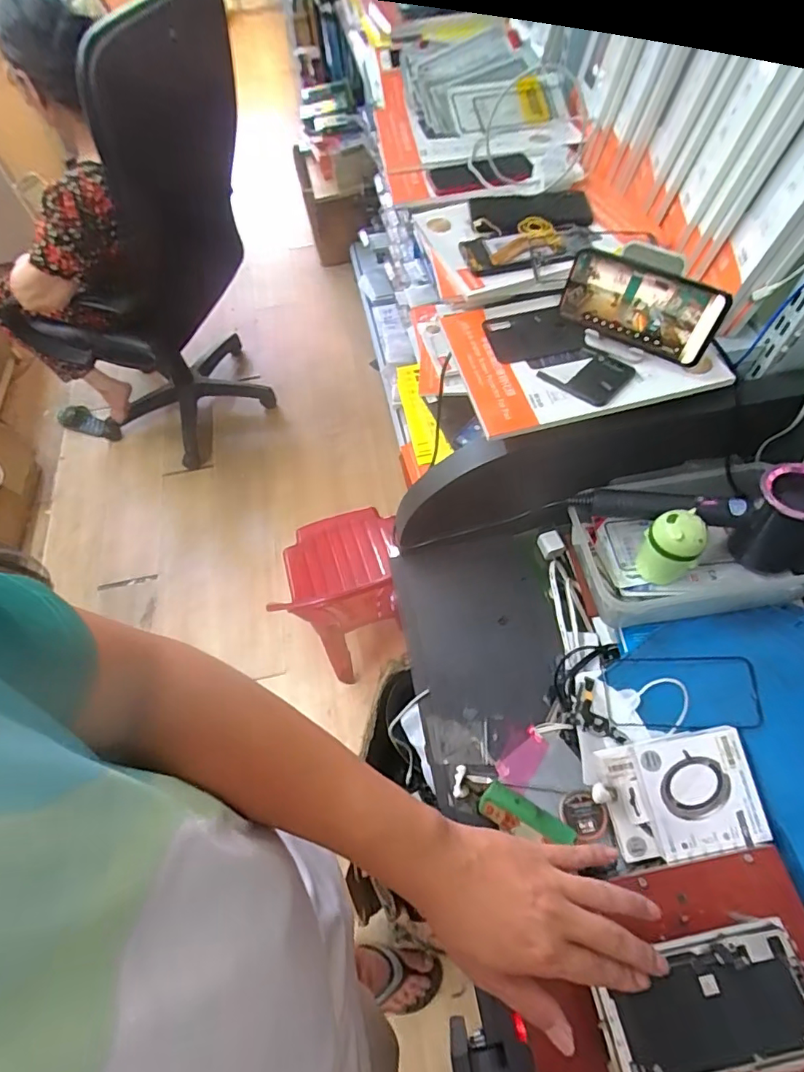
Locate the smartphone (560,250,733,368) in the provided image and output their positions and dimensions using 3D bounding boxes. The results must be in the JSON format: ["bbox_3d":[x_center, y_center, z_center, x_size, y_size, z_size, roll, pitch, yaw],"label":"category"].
[{"bbox_3d":[0.244,-0.235,0.536,0.153,0.074,0.011,29,48,16],"label":"smartphone"}]

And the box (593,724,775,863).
[{"bbox_3d":[0.279,0.259,0.525,0.138,0.030,0.110,-16,80,10],"label":"box"}]

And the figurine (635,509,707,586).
[{"bbox_3d":[0.290,0.010,0.568,0.047,0.088,0.057,-2,60,3],"label":"figurine"}]

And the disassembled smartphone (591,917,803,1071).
[{"bbox_3d":[0.227,0.351,0.383,0.159,0.012,0.080,-17,61,-5],"label":"disassembled smartphone"}]

